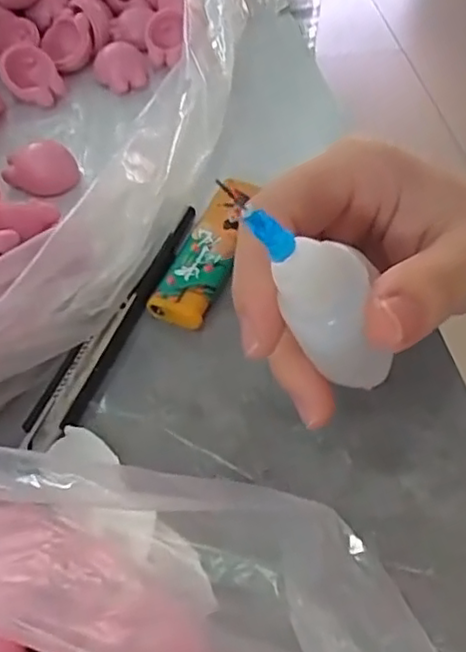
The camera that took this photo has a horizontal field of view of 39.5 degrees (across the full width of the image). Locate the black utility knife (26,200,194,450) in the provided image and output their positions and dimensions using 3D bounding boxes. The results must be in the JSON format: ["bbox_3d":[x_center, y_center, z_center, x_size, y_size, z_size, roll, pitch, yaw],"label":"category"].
[{"bbox_3d":[-0.045,-0.004,0.259,0.013,0.016,0.122,18,54,15],"label":"black utility knife"}]

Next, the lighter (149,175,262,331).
[{"bbox_3d":[-0.009,-0.032,0.280,0.024,0.016,0.078,17,53,13],"label":"lighter"}]

